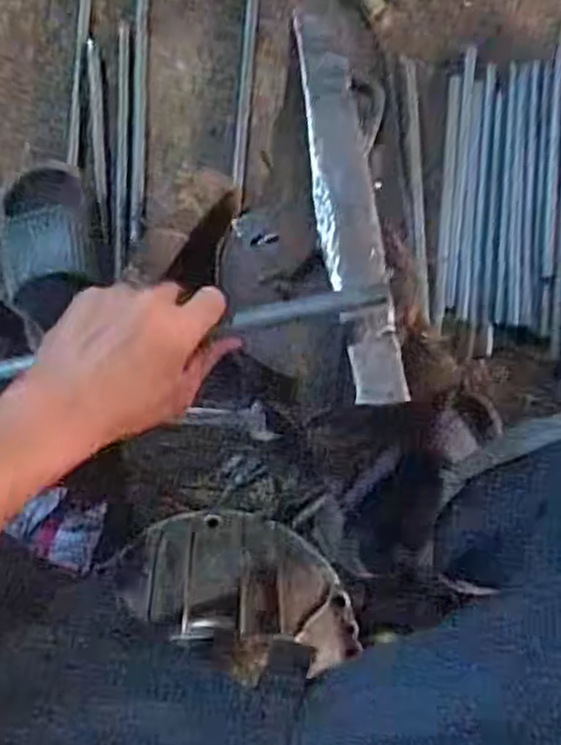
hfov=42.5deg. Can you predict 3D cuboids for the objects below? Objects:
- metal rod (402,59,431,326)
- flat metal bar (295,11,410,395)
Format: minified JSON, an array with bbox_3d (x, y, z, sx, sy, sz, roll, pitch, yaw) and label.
[{"bbox_3d":[0.173,-0.229,0.901,0.016,0.013,0.337,-2,87,-9],"label":"metal rod"},{"bbox_3d":[0.048,-0.125,0.529,0.043,0.010,0.297,-8,82,-7],"label":"flat metal bar"}]

